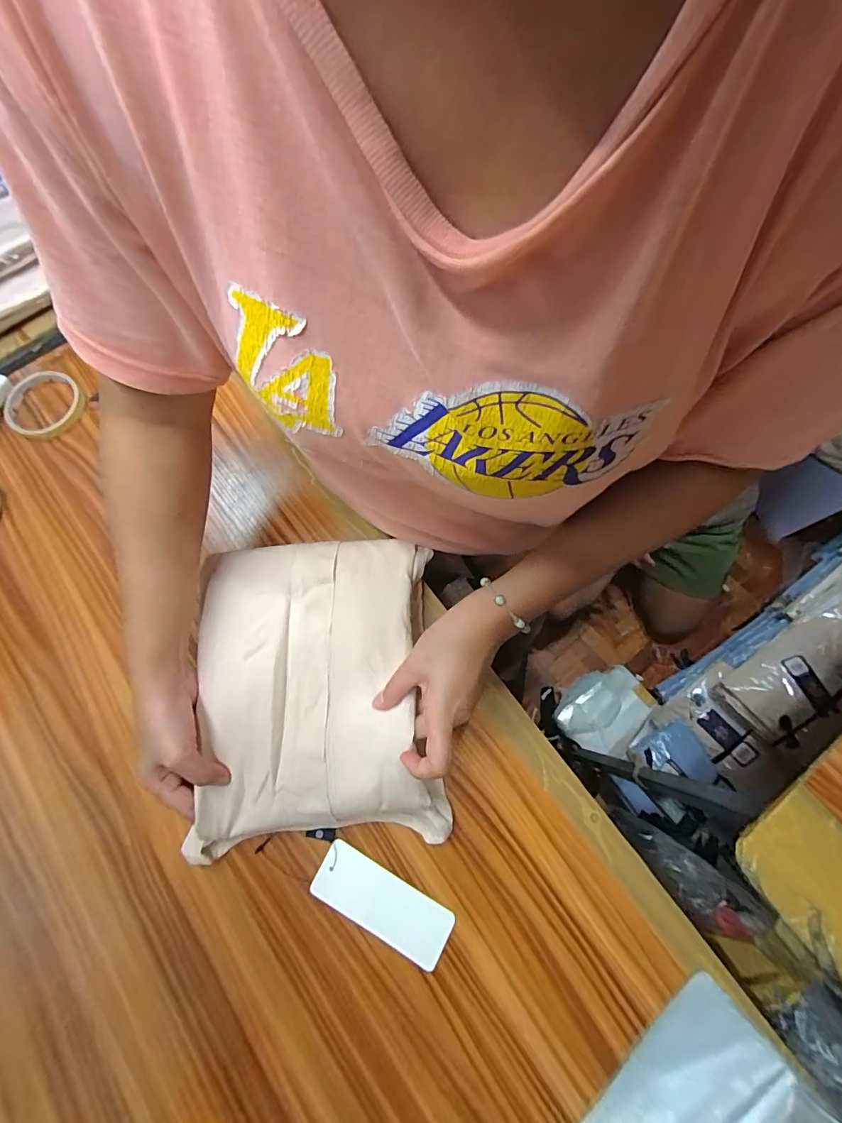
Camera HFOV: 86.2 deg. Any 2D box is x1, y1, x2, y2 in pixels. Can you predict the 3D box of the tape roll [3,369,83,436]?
[{"bbox_3d":[-0.436,-0.182,0.522,0.086,0.014,0.082,-1,74,2],"label":"tape roll"}]

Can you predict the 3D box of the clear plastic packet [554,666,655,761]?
[{"bbox_3d":[0.475,0.389,1.177,0.232,0.050,0.177,-26,58,-7],"label":"clear plastic packet"}]

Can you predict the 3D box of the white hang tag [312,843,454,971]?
[{"bbox_3d":[-0.034,0.289,0.380,0.118,0.005,0.047,27,76,9],"label":"white hang tag"}]

